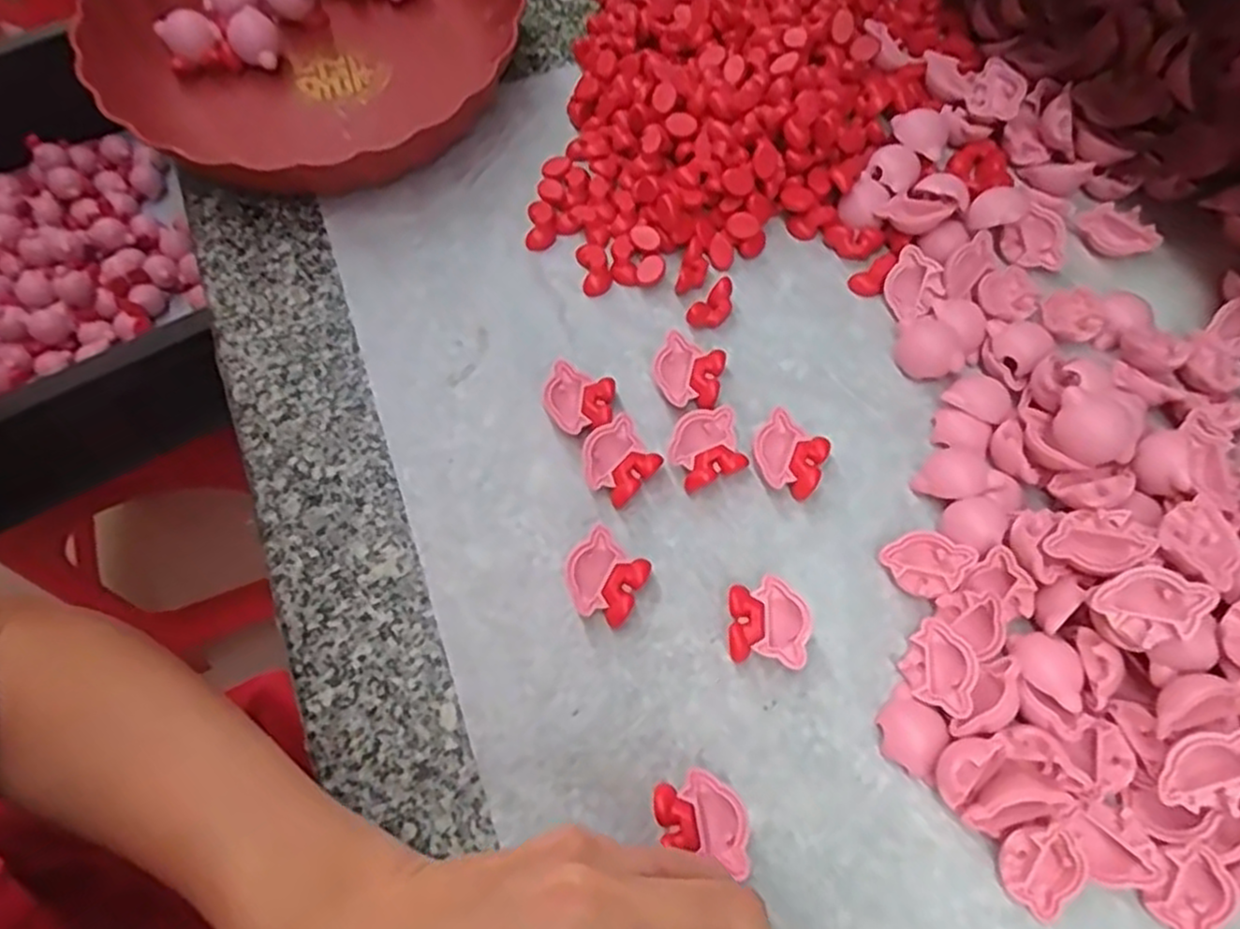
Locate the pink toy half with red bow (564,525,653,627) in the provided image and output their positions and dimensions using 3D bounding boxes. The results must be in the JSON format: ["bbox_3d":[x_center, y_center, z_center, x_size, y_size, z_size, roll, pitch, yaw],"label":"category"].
[{"bbox_3d":[-0.006,0.050,0.318,0.032,0.015,0.034,24,69,12],"label":"pink toy half with red bow"}]

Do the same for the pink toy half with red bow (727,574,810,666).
[{"bbox_3d":[0.062,0.066,0.309,0.032,0.018,0.035,8,66,6],"label":"pink toy half with red bow"}]

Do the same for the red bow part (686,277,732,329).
[{"bbox_3d":[0.048,-0.081,0.379,0.015,0.013,0.031,36,72,16],"label":"red bow part"}]

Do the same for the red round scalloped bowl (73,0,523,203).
[{"bbox_3d":[-0.179,-0.255,0.436,0.239,0.053,0.240,-1,66,2],"label":"red round scalloped bowl"}]

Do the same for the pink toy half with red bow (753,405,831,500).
[{"bbox_3d":[0.079,-0.003,0.342,0.032,0.018,0.033,19,68,10],"label":"pink toy half with red bow"}]

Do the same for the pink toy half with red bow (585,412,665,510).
[{"bbox_3d":[-0.001,-0.001,0.340,0.033,0.014,0.032,-39,70,-14],"label":"pink toy half with red bow"}]

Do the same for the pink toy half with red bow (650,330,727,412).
[{"bbox_3d":[0.033,-0.043,0.360,0.033,0.016,0.033,13,67,8],"label":"pink toy half with red bow"}]

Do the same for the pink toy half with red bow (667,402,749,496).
[{"bbox_3d":[0.040,-0.007,0.343,0.033,0.015,0.032,-17,67,-6],"label":"pink toy half with red bow"}]

